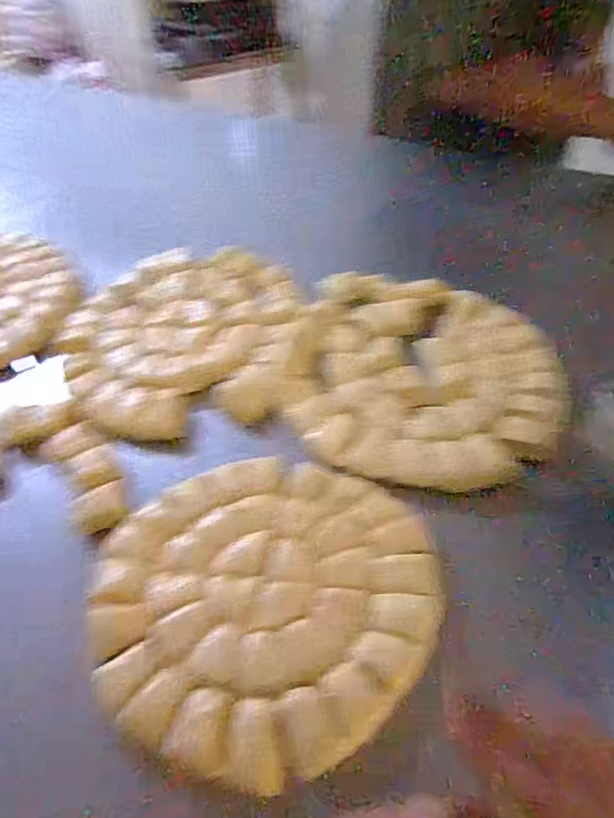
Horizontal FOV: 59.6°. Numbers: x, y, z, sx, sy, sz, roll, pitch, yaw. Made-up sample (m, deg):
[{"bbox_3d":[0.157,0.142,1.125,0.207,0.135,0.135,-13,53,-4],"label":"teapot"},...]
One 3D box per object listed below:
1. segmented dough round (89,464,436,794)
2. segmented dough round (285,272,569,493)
[{"bbox_3d":[-0.039,0.152,0.447,0.272,0.015,0.248,-1,52,2],"label":"segmented dough round"},{"bbox_3d":[0.135,-0.052,0.598,0.270,0.034,0.305,6,53,8],"label":"segmented dough round"}]

